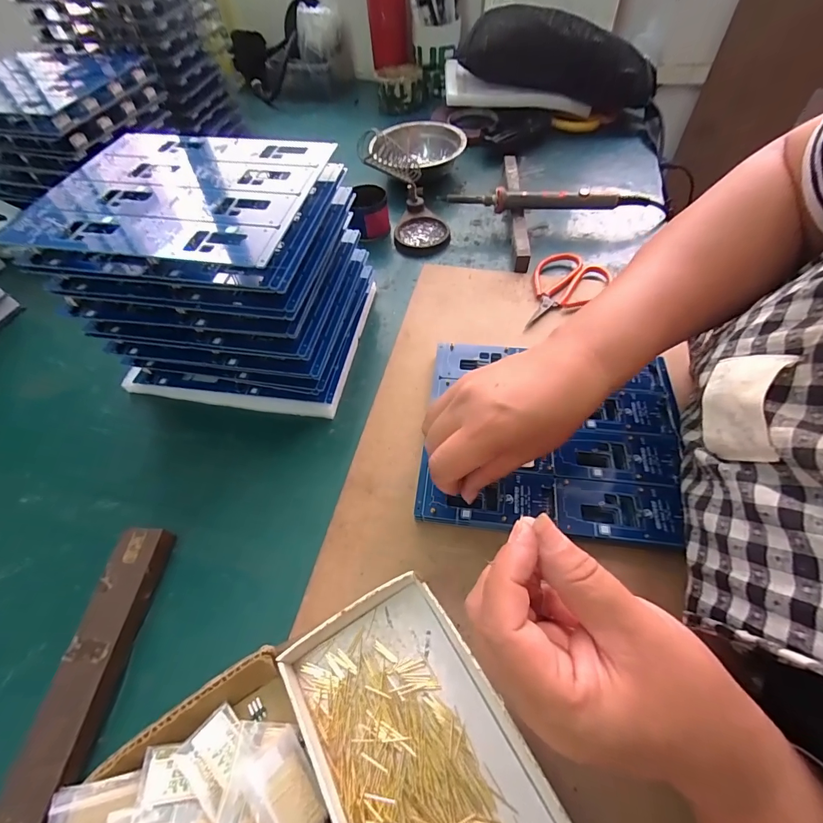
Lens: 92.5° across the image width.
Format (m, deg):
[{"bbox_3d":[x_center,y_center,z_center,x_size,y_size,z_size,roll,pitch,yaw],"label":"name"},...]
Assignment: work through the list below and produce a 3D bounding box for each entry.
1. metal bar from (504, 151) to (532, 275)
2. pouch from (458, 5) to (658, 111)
[{"bbox_3d":[0.128,-0.251,0.485,0.015,0.025,0.222,2,57,5],"label":"metal bar"},{"bbox_3d":[0.208,-0.496,0.555,0.269,0.087,0.048,11,57,-4],"label":"pouch"}]

